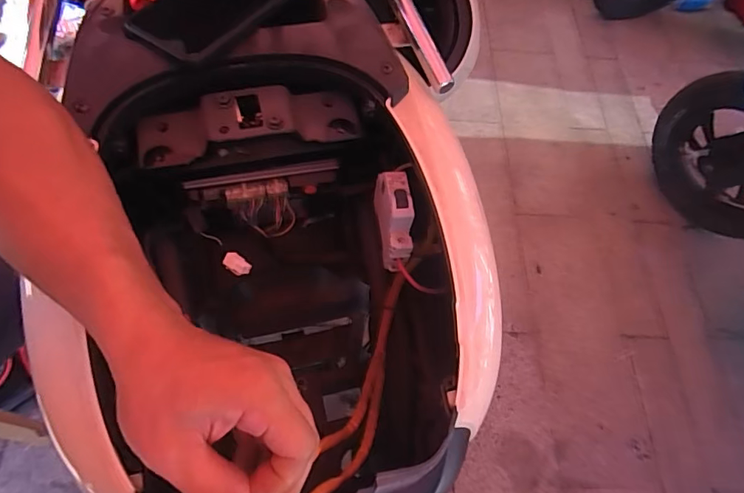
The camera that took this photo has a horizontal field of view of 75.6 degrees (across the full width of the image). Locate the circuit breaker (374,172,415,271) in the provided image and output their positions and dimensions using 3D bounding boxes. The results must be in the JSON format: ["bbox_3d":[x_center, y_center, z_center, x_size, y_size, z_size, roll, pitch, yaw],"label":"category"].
[{"bbox_3d":[0.018,-0.026,0.410,0.024,0.064,0.071,-3,61,-7],"label":"circuit breaker"}]

